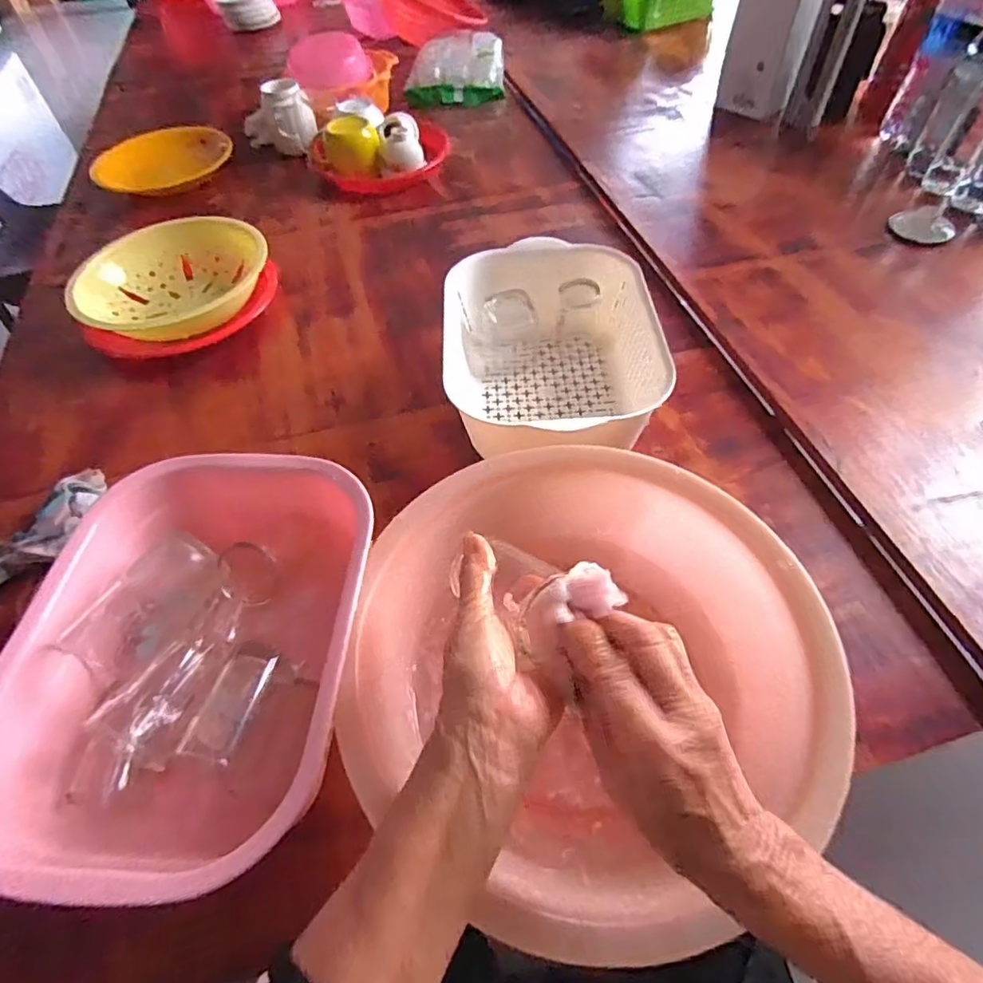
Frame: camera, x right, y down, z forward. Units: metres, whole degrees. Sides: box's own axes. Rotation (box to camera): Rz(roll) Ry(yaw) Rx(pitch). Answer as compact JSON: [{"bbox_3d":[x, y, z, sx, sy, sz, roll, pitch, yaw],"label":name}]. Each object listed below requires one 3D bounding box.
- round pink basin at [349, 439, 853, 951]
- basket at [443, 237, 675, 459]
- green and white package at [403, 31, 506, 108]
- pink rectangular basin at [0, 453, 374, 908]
[{"bbox_3d":[0.070,0.125,0.413,0.312,0.112,0.307,-2,54,3],"label":"round pink basin"},{"bbox_3d":[0.068,-0.147,0.612,0.224,0.102,0.273,-4,54,1],"label":"basket"},{"bbox_3d":[-0.081,-0.901,1.172,0.213,0.068,0.189,-6,54,0],"label":"green and white package"},{"bbox_3d":[-0.212,0.128,0.428,0.237,0.123,0.293,1,55,5],"label":"pink rectangular basin"}]

